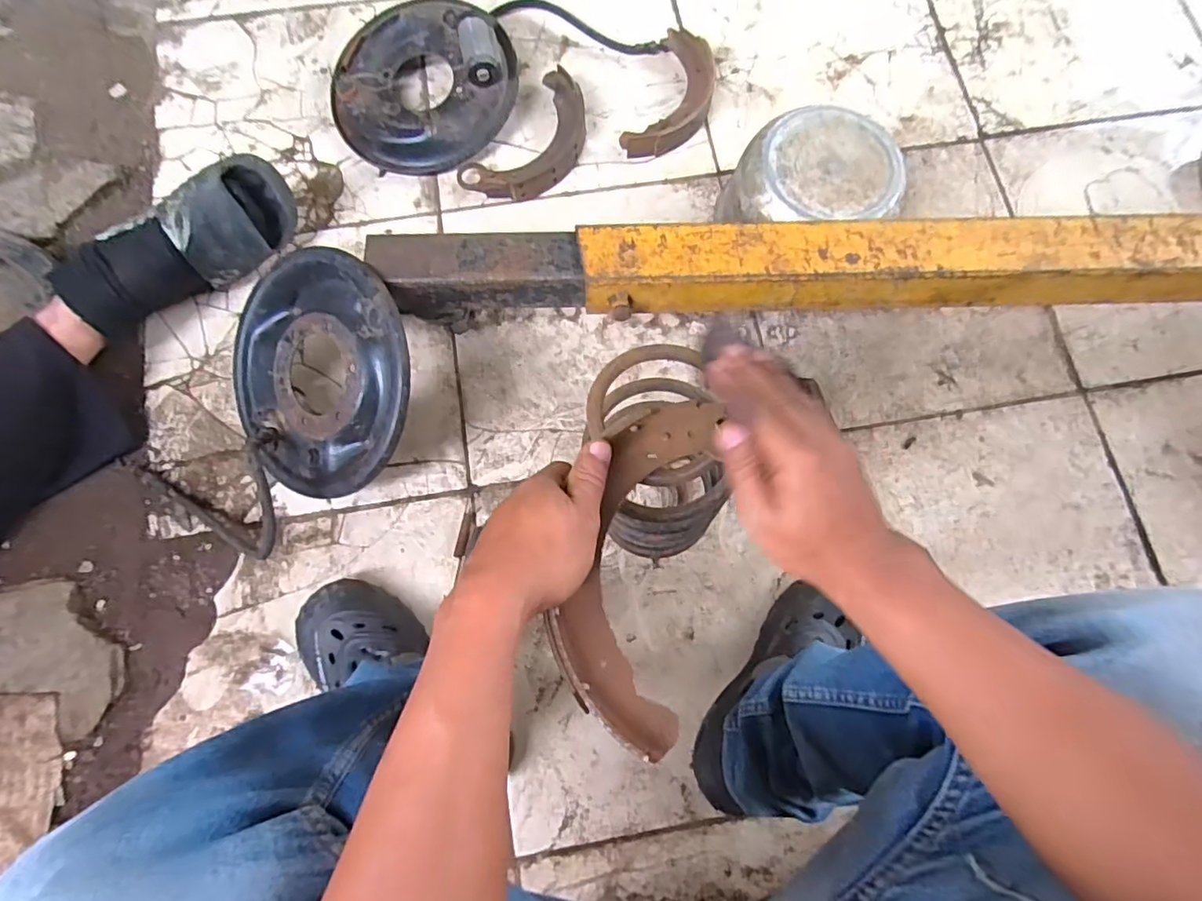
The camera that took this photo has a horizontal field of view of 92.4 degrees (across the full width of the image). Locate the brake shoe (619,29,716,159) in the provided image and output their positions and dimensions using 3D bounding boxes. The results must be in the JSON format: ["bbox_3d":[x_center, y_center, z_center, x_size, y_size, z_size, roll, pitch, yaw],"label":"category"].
[{"bbox_3d":[0.110,-0.516,0.849,0.097,0.033,0.221,22,79,4],"label":"brake shoe"}]

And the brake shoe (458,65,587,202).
[{"bbox_3d":[-0.094,-0.438,0.826,0.117,0.033,0.217,38,80,7],"label":"brake shoe"}]

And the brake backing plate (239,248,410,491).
[{"bbox_3d":[-0.311,-0.088,0.647,0.264,0.026,0.256,3,96,25],"label":"brake backing plate"}]

